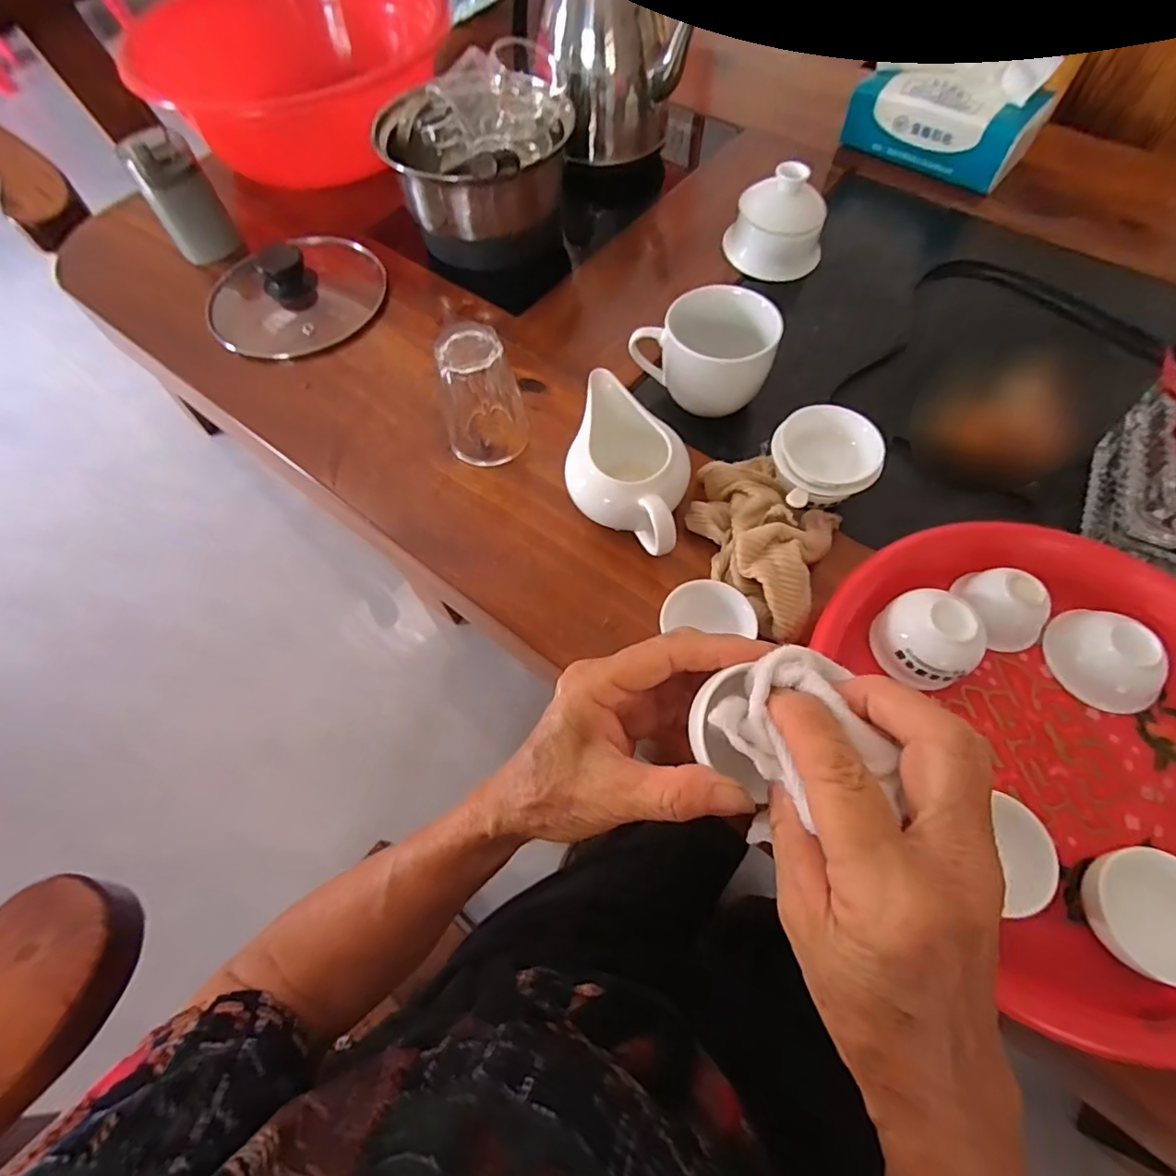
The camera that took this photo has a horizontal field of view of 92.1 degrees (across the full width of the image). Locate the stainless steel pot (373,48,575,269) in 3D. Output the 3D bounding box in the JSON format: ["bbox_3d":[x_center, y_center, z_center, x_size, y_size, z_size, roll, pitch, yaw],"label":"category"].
[{"bbox_3d":[-0.095,-0.360,0.491,0.142,0.110,0.130,24,67,13],"label":"stainless steel pot"}]

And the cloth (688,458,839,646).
[{"bbox_3d":[0.105,-0.036,0.355,0.094,0.041,0.121,24,67,13],"label":"cloth"}]

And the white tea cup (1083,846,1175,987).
[{"bbox_3d":[0.257,0.150,0.260,0.051,0.028,0.051,-1,64,2],"label":"white tea cup"}]

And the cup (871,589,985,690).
[{"bbox_3d":[0.191,0.029,0.321,0.046,0.037,0.051,-15,64,-5],"label":"cup"}]

